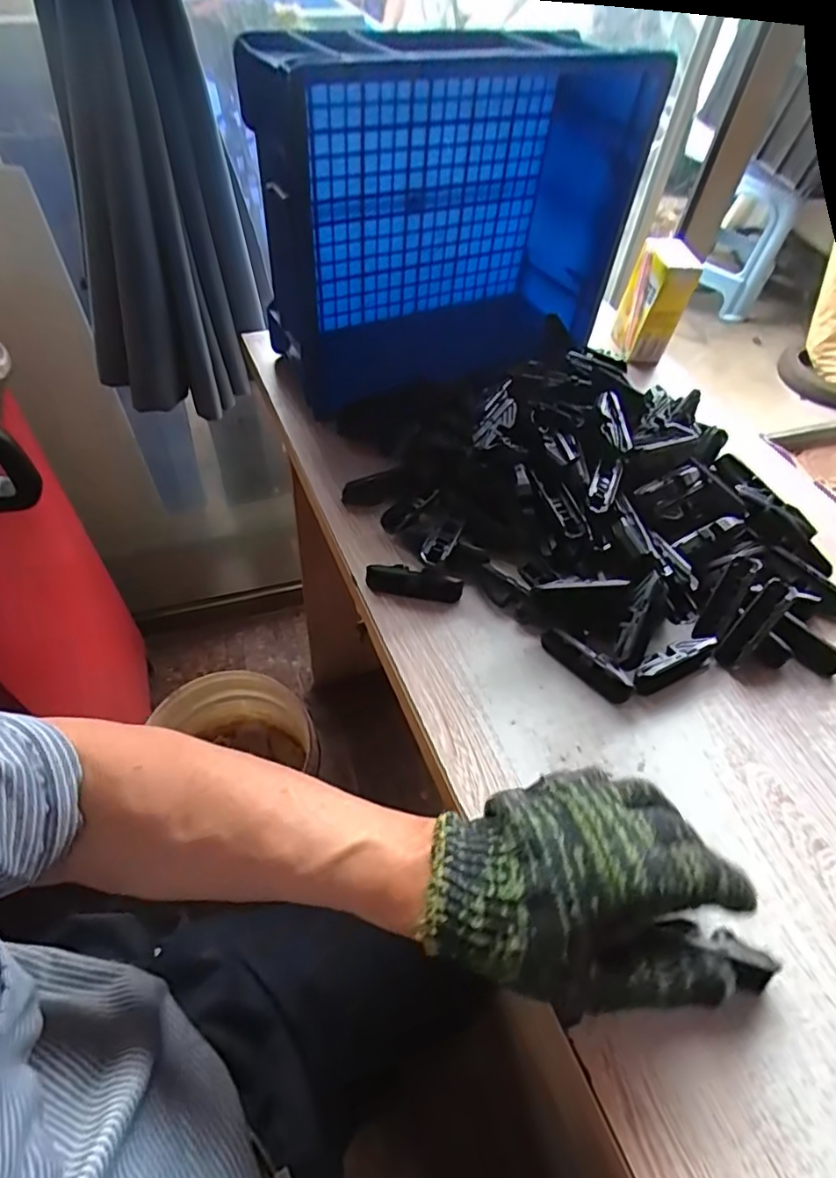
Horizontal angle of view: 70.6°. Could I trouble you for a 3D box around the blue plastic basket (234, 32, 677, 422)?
[{"bbox_3d":[0.036,-0.364,0.580,0.361,0.236,0.186,-28,60,-23],"label":"blue plastic basket"}]

